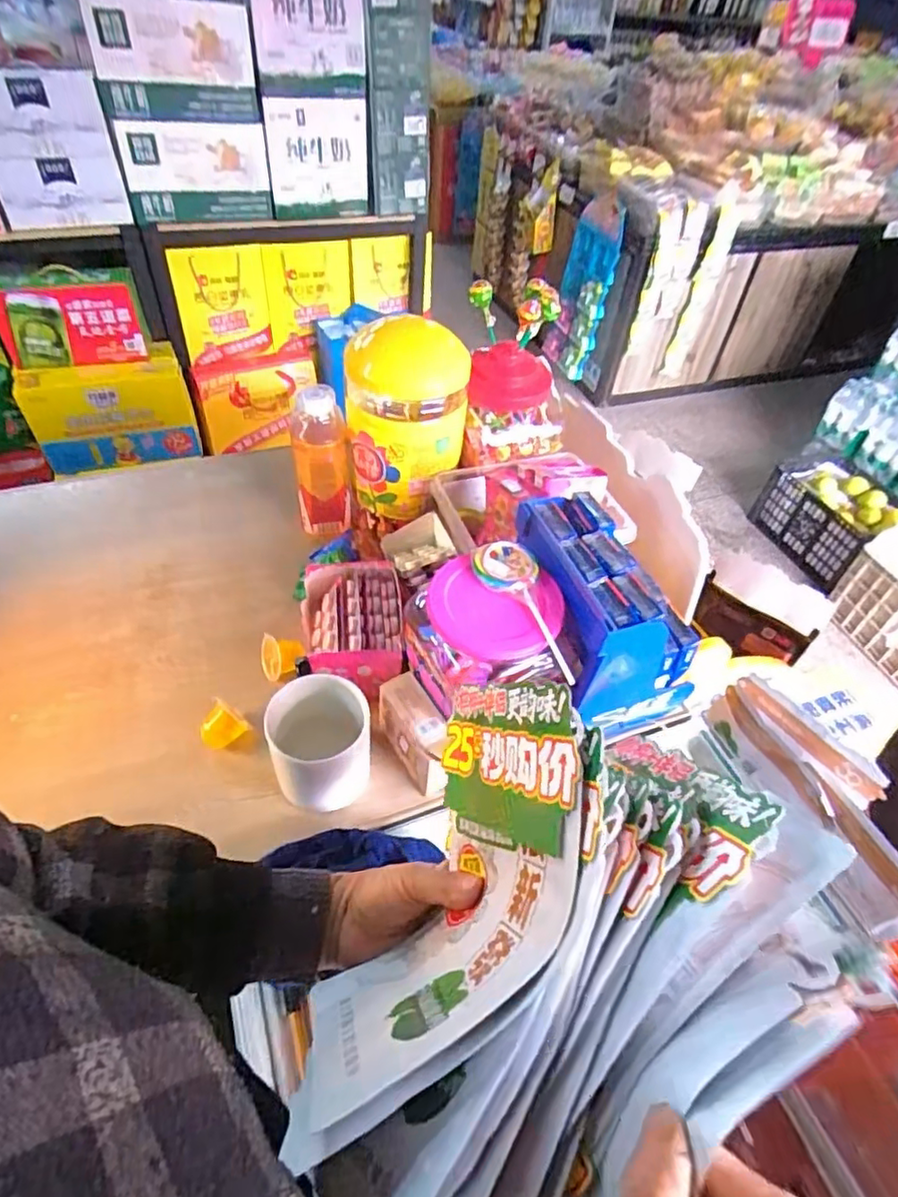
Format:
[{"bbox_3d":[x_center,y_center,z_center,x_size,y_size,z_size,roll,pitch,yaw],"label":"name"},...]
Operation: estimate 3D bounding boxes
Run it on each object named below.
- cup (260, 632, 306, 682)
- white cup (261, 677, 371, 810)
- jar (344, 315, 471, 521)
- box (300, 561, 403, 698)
[{"bbox_3d":[-0.175,0.064,0.651,0.044,0.034,0.050,-7,49,-12],"label":"cup"},{"bbox_3d":[-0.115,0.131,0.556,0.084,0.100,0.090,3,48,-3],"label":"white cup"},{"bbox_3d":[-0.049,-0.207,0.718,0.133,0.205,0.103,2,48,-4],"label":"jar"},{"bbox_3d":[-0.106,0.034,0.660,0.107,0.065,0.156,0,48,-6],"label":"box"}]

